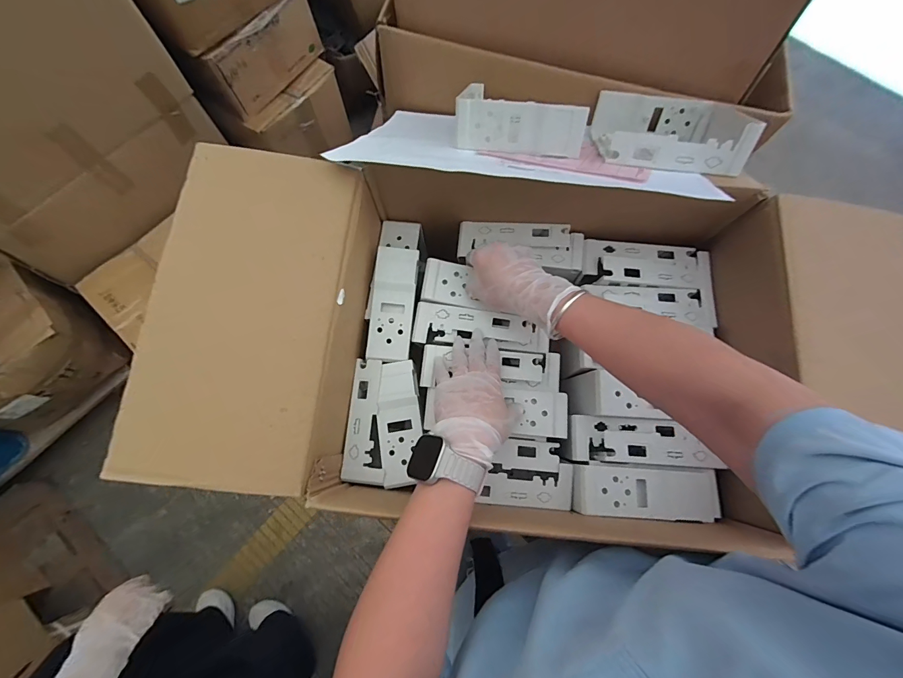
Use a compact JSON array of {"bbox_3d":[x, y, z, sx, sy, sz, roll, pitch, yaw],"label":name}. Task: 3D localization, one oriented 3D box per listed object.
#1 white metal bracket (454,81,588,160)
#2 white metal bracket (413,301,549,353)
[{"bbox_3d":[0.080,-0.249,0.446,0.142,0.060,0.036,12,41,6],"label":"white metal bracket"},{"bbox_3d":[0.039,-0.012,0.487,0.167,0.021,0.048,9,74,0],"label":"white metal bracket"}]

